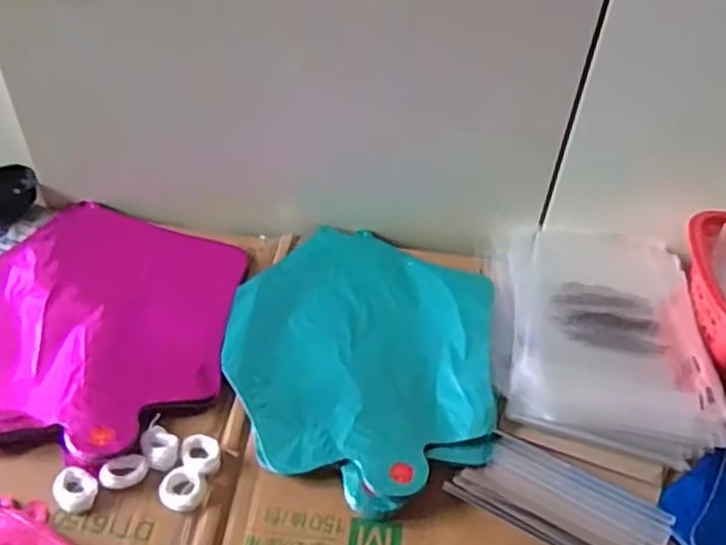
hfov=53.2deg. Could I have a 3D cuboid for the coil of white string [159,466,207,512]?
[{"bbox_3d":[-0.118,0.140,0.471,0.030,0.012,0.026,20,48,15],"label":"coil of white string"}]

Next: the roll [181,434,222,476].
[{"bbox_3d":[-0.108,0.122,0.488,0.030,0.013,0.025,31,52,24],"label":"roll"}]

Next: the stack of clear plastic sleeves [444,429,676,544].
[{"bbox_3d":[0.125,0.146,0.454,0.127,0.018,0.061,22,48,18],"label":"stack of clear plastic sleeves"}]

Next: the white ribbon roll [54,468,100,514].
[{"bbox_3d":[-0.185,0.139,0.465,0.029,0.009,0.026,11,46,7],"label":"white ribbon roll"}]

